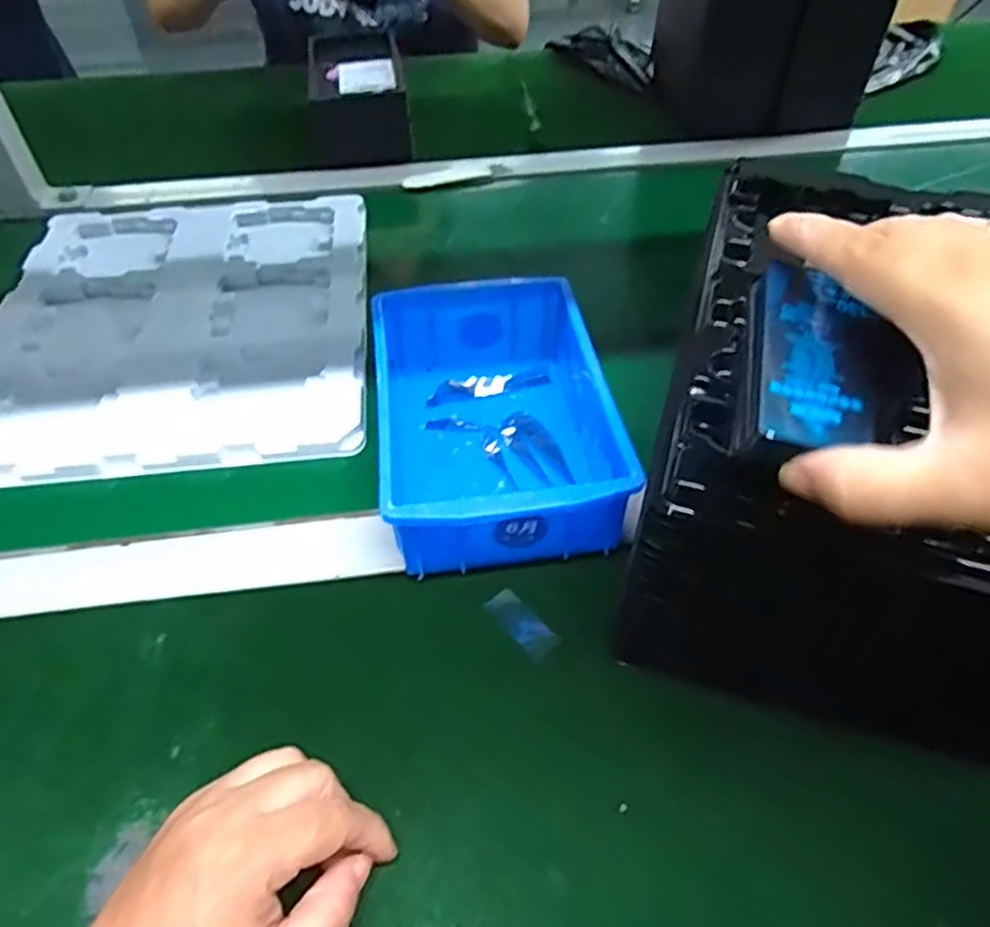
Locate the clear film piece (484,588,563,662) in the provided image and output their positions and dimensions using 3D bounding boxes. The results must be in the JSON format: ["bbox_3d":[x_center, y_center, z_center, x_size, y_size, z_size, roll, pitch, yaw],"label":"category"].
[{"bbox_3d":[0.014,0.085,0.381,0.018,0.004,0.043,-32,55,-25],"label":"clear film piece"}]

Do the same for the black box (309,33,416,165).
[{"bbox_3d":[-0.141,-0.379,0.747,0.097,0.063,0.154,-8,48,-6],"label":"black box"}]

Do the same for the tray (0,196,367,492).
[{"bbox_3d":[-0.243,-0.119,0.562,0.277,0.012,0.328,-5,48,-4],"label":"tray"}]

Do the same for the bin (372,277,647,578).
[{"bbox_3d":[-0.003,-0.030,0.437,0.132,0.064,0.200,-9,49,-7],"label":"bin"}]

